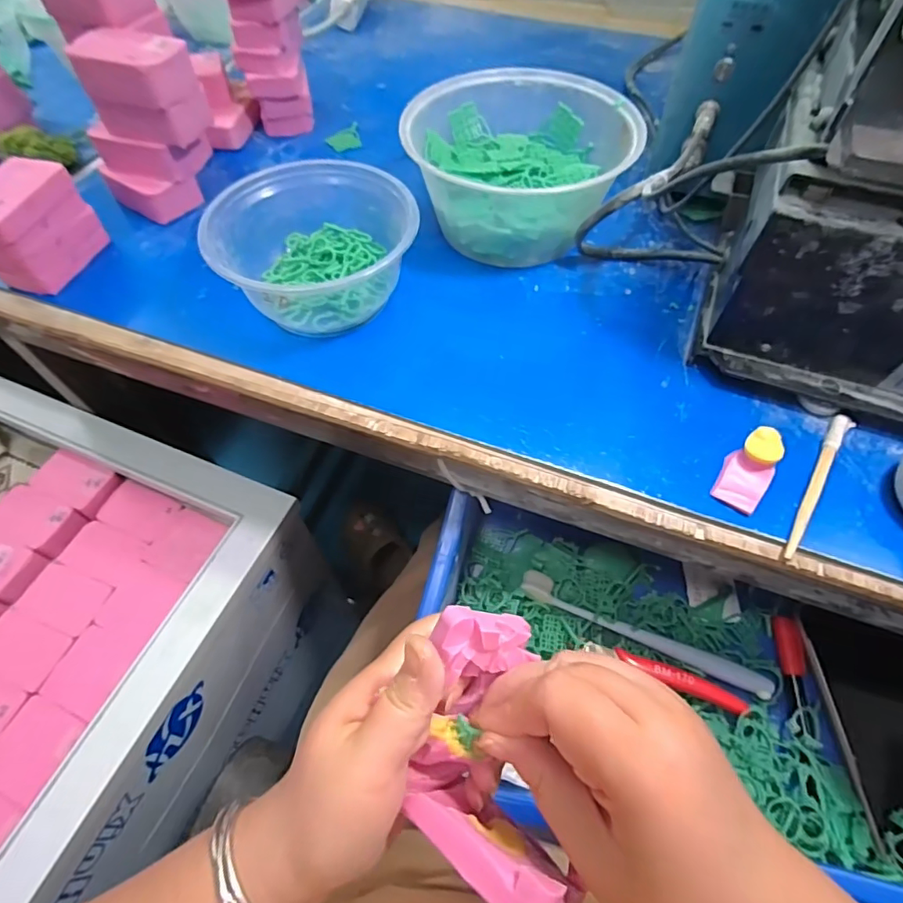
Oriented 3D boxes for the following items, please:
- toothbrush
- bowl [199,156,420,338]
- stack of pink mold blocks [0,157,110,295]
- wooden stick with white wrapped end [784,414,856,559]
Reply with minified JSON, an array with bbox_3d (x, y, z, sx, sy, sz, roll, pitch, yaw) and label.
[{"bbox_3d":[0.139,0.131,0.376,0.182,0.019,0.019,20,60,12],"label":"toothbrush"},{"bbox_3d":[-0.093,-0.138,0.357,0.137,0.063,0.118,-38,65,-21],"label":"bowl"},{"bbox_3d":[-0.304,-0.159,0.375,0.043,0.067,0.079,12,59,8],"label":"stack of pink mold blocks"},{"bbox_3d":[0.204,0.015,0.288,0.010,0.008,0.104,33,64,19],"label":"wooden stick with white wrapped end"}]

